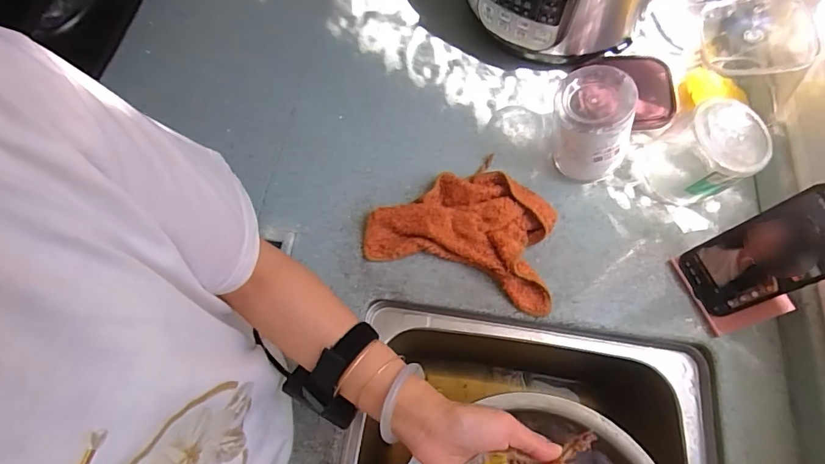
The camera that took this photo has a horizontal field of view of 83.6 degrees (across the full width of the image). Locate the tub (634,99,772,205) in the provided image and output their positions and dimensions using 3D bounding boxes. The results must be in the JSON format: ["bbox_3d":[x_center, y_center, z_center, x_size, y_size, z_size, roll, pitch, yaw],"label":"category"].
[{"bbox_3d":[0.339,-0.091,0.548,0.095,0.100,0.107,-42,73,-15],"label":"tub"}]

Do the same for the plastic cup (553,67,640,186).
[{"bbox_3d":[0.202,-0.120,0.545,0.083,0.131,0.083,0,67,1],"label":"plastic cup"}]

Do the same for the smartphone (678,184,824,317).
[{"bbox_3d":[0.354,0.025,0.465,0.012,0.163,0.077,-5,64,-32],"label":"smartphone"}]

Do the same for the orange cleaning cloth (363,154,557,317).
[{"bbox_3d":[0.068,-0.013,0.557,0.220,0.034,0.156,19,69,8],"label":"orange cleaning cloth"}]

